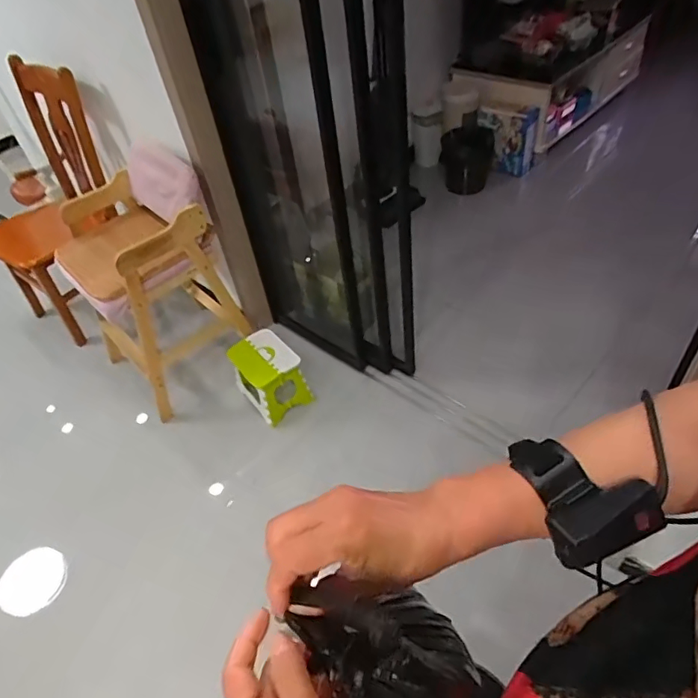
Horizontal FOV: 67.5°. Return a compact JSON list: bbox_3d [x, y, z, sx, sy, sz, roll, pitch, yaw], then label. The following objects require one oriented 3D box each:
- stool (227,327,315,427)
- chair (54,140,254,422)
[{"bbox_3d":[-0.264,0.091,1.800,0.203,0.196,0.260,-30,52,-21],"label":"stool"},{"bbox_3d":[-0.677,-0.245,1.806,0.453,0.740,0.502,-36,54,-25],"label":"chair"}]

